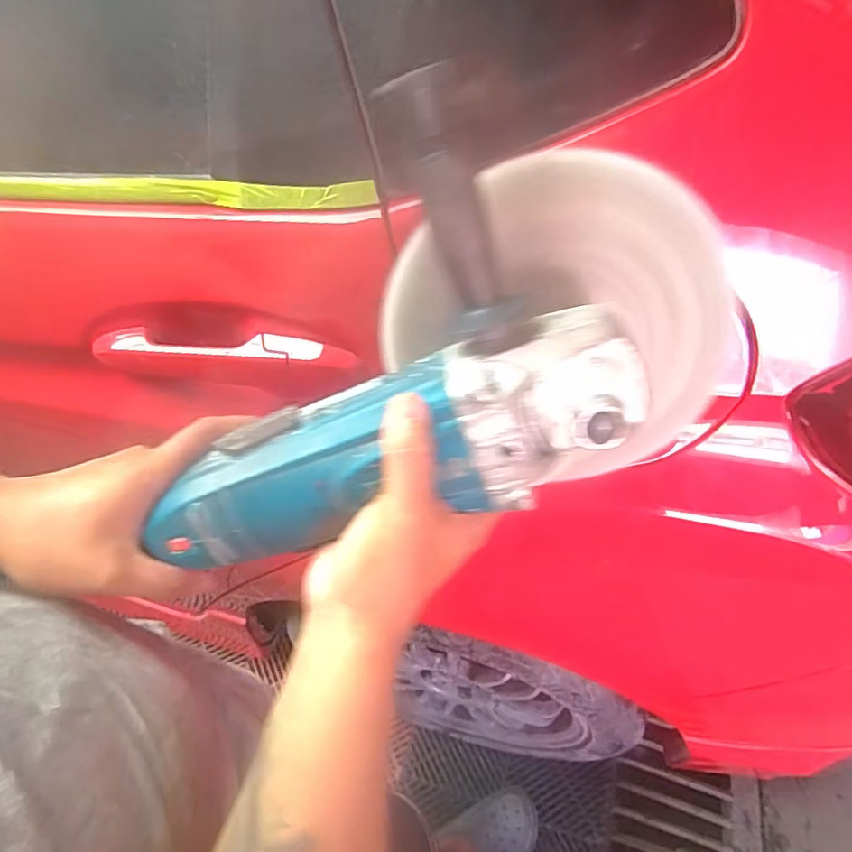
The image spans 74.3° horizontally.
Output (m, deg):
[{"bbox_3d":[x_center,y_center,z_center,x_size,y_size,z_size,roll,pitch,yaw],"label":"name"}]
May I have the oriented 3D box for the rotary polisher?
[{"bbox_3d":[0.014,-0.020,0.333,0.375,0.159,0.150,-33,60,-9],"label":"rotary polisher"}]

